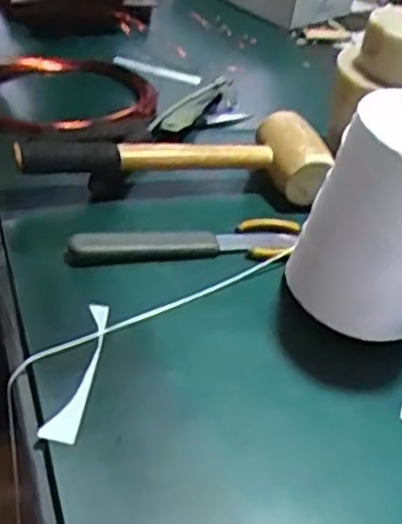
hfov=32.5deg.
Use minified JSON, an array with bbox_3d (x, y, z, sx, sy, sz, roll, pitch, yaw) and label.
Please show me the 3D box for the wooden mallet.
[{"bbox_3d":[-0.022,-0.098,0.629,0.269,0.057,0.079,3,40,-10],"label":"wooden mallet"}]

